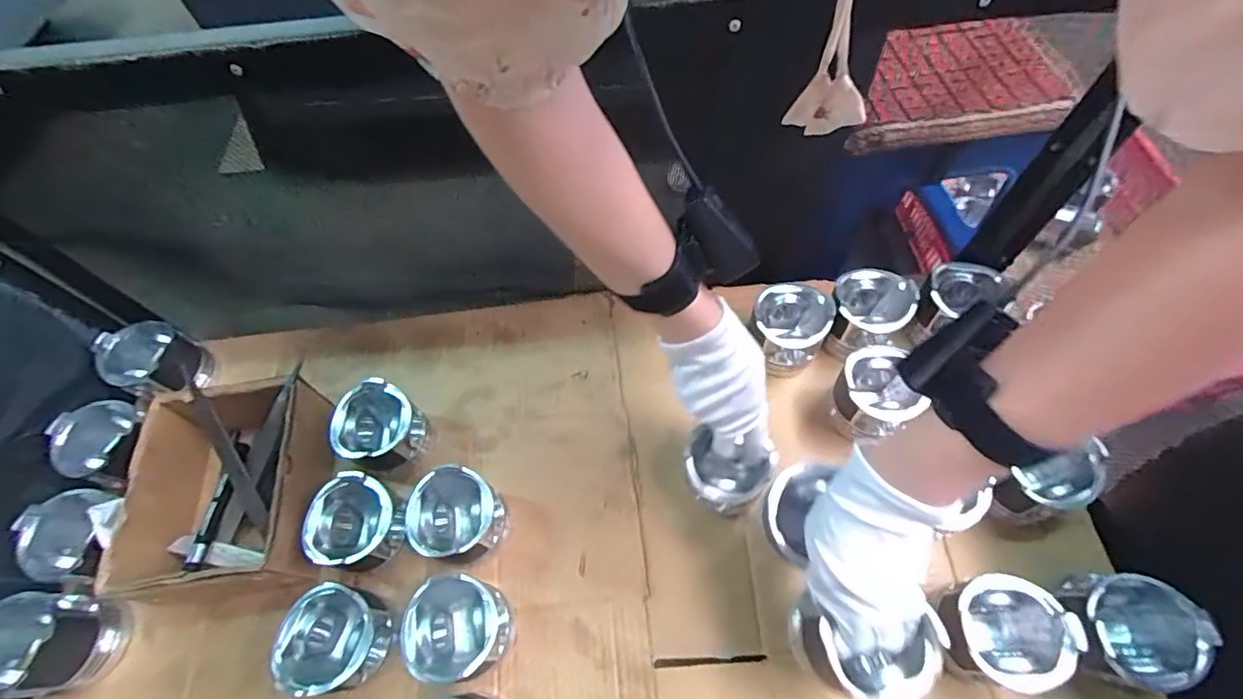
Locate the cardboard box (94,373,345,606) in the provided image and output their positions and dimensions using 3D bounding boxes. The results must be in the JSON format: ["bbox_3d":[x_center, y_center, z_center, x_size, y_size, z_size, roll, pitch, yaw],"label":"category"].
[{"bbox_3d":[-0.392,0.138,0.554,0.151,0.110,0.194,-10,60,-2],"label":"cardboard box"}]

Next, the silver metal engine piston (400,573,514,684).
[{"bbox_3d":[-0.143,0.253,0.491,0.080,0.079,0.081,8,61,8],"label":"silver metal engine piston"}]

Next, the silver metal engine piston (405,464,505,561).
[{"bbox_3d":[-0.159,0.170,0.542,0.081,0.077,0.080,-2,60,3],"label":"silver metal engine piston"}]

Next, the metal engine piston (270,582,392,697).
[{"bbox_3d":[-0.252,0.256,0.485,0.082,0.091,0.083,6,61,7],"label":"metal engine piston"}]

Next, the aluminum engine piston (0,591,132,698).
[{"bbox_3d":[-0.516,0.266,0.491,0.083,0.093,0.079,-2,60,3],"label":"aluminum engine piston"}]

